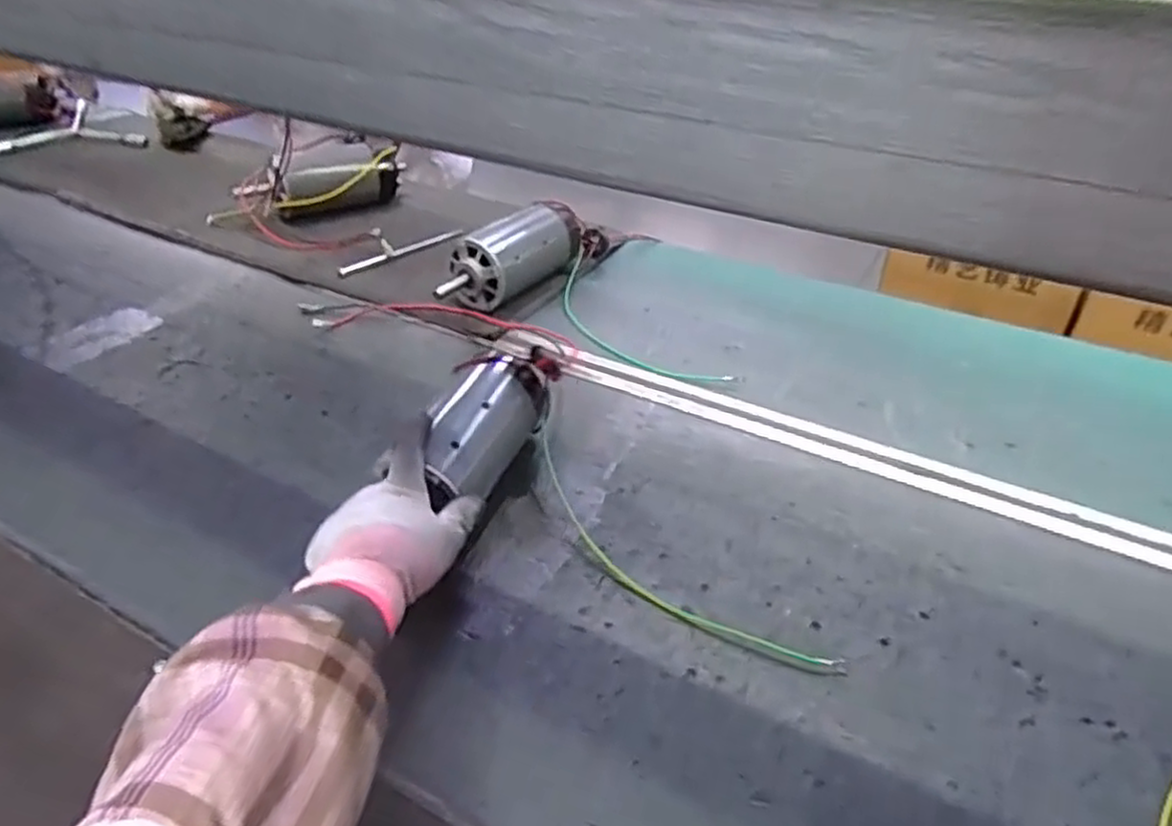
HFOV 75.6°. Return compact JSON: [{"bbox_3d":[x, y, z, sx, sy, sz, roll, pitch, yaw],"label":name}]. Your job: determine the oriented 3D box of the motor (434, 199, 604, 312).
[{"bbox_3d":[-0.068,-0.180,0.859,0.067,0.086,0.243,25,42,29],"label":"motor"}]

